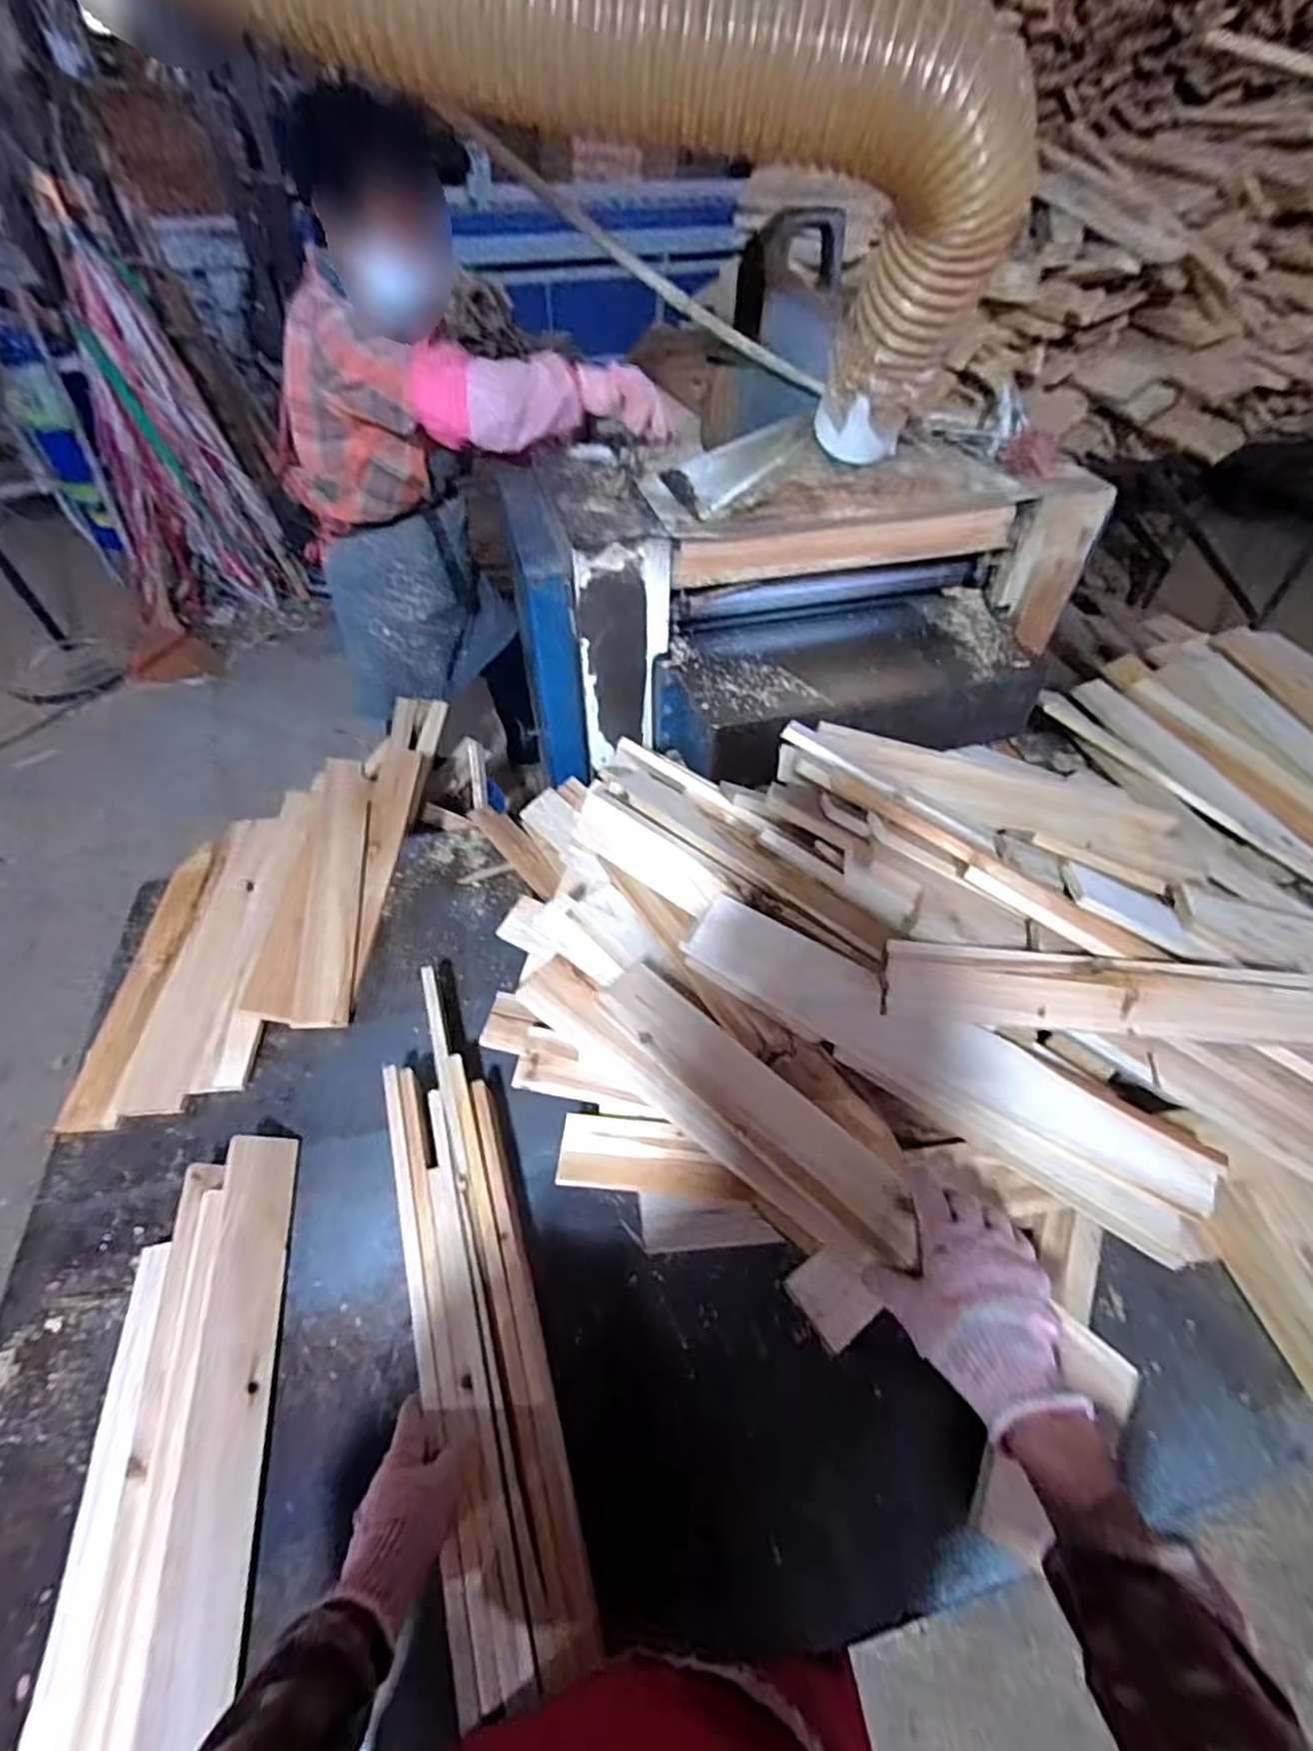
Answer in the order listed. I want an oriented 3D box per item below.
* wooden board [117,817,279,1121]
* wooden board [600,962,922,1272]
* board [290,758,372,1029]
[{"bbox_3d":[-0.633,0.097,0.937,0.089,0.021,0.474,-3,50,-5],"label":"wooden board"},{"bbox_3d":[0.083,0.204,0.611,0.078,0.024,0.334,-37,59,-28],"label":"wooden board"},{"bbox_3d":[-0.478,0.005,0.989,0.070,0.015,0.475,7,51,-26],"label":"board"}]

